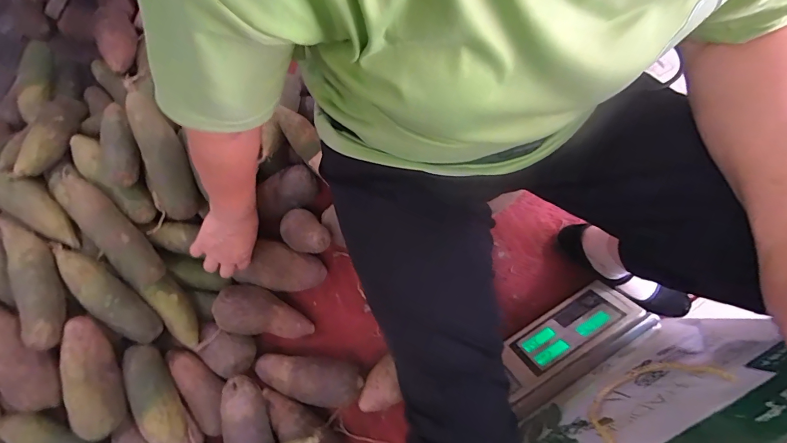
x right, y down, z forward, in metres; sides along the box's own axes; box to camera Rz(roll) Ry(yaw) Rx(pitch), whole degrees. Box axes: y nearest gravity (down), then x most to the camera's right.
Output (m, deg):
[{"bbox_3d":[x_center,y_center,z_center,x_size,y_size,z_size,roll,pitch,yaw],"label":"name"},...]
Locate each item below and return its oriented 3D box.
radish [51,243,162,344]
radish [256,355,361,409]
[{"bbox_3d":[-0.453,0.112,0.599,0.190,0.064,0.065,35,78,11],"label":"radish"},{"bbox_3d":[-0.144,0.264,0.652,0.181,0.064,0.071,3,73,19],"label":"radish"}]

